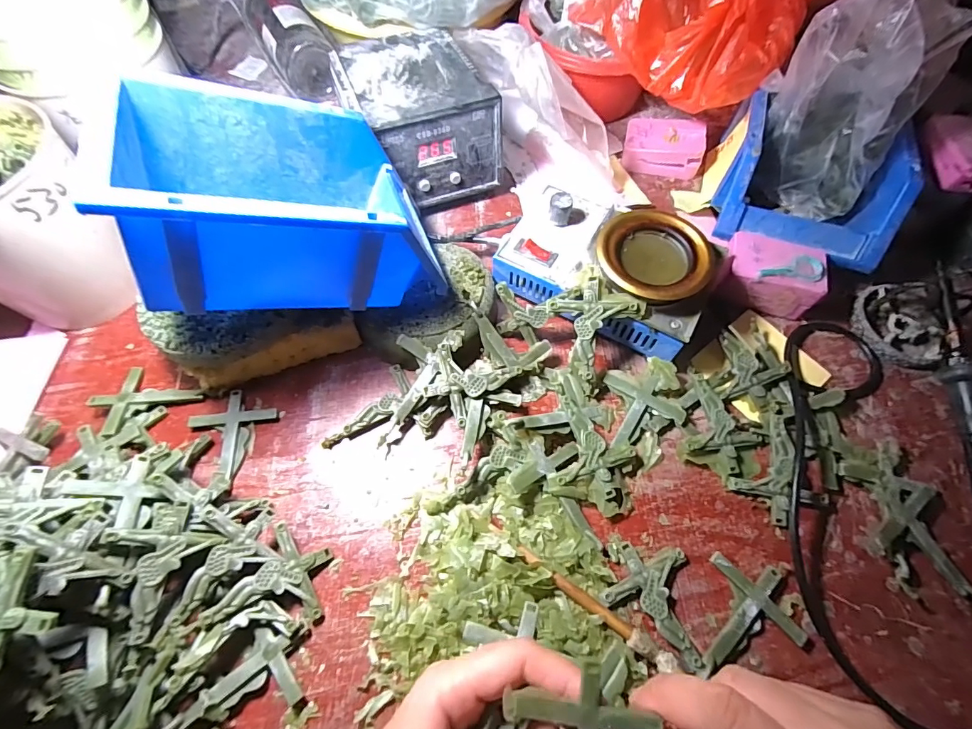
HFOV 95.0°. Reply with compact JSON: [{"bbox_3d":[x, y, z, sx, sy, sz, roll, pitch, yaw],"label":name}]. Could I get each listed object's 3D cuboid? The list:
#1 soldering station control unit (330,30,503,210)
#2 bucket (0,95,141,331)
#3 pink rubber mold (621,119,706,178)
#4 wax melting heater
[{"bbox_3d":[-0.060,-0.221,0.391,0.111,0.077,0.135,-17,64,-9],"label":"soldering station control unit"},{"bbox_3d":[-0.314,-0.093,0.306,0.097,0.130,0.105,0,63,0],"label":"bucket"},{"bbox_3d":[0.169,-0.209,0.426,0.070,0.027,0.047,9,63,5],"label":"pink rubber mold"},{"bbox_3d":[0.091,-0.077,0.341,0.151,0.060,0.095,25,66,12],"label":"wax melting heater"}]

